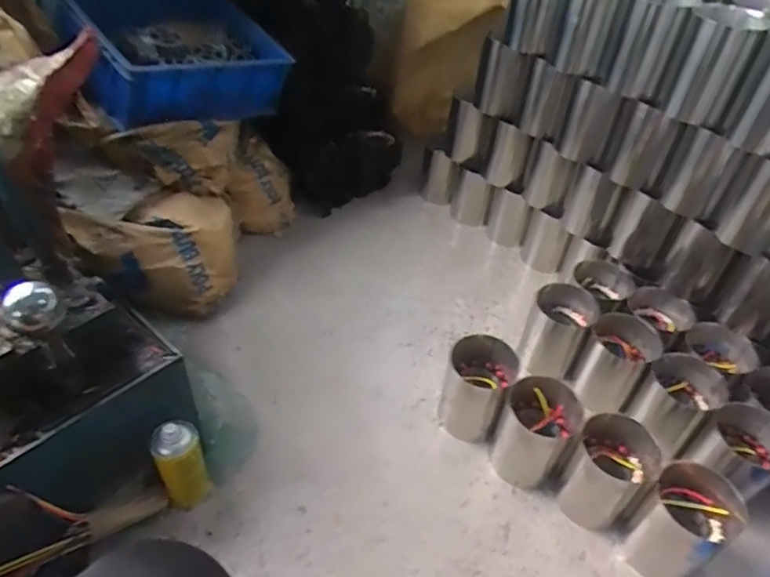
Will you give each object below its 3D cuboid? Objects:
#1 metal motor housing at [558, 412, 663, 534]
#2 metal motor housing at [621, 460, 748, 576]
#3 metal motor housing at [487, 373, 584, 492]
[{"bbox_3d":[0.358,0.297,0.932,0.117,0.140,0.128,28,48,23],"label":"metal motor housing"},{"bbox_3d":[0.446,0.356,0.862,0.122,0.166,0.110,19,45,15],"label":"metal motor housing"},{"bbox_3d":[0.254,0.243,0.975,0.119,0.148,0.119,24,46,19],"label":"metal motor housing"}]

